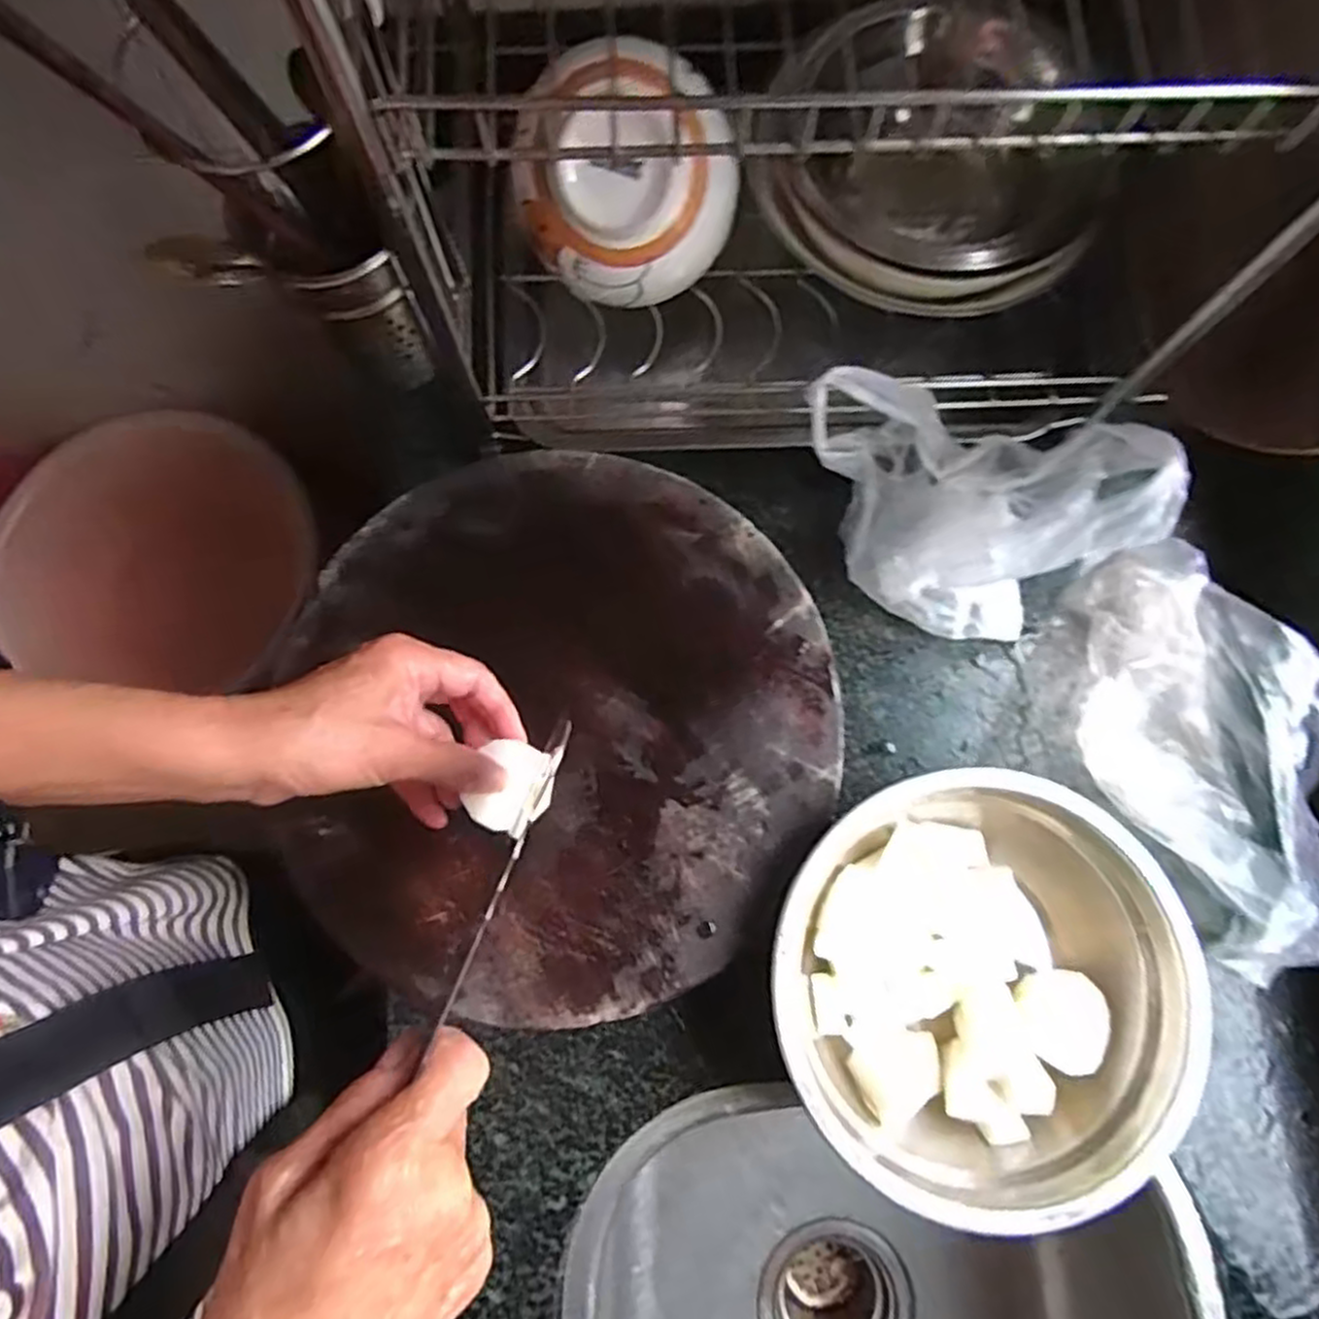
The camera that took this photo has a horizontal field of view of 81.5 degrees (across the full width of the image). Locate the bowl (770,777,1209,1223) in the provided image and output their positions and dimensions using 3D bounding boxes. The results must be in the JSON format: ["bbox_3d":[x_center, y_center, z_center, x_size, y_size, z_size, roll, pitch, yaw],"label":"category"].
[{"bbox_3d":[0.166,0.169,0.409,0.199,0.068,0.203,0,78,-1],"label":"bowl"}]

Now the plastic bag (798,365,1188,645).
[{"bbox_3d":[0.164,-0.085,0.431,0.174,0.128,0.105,15,79,2],"label":"plastic bag"}]

